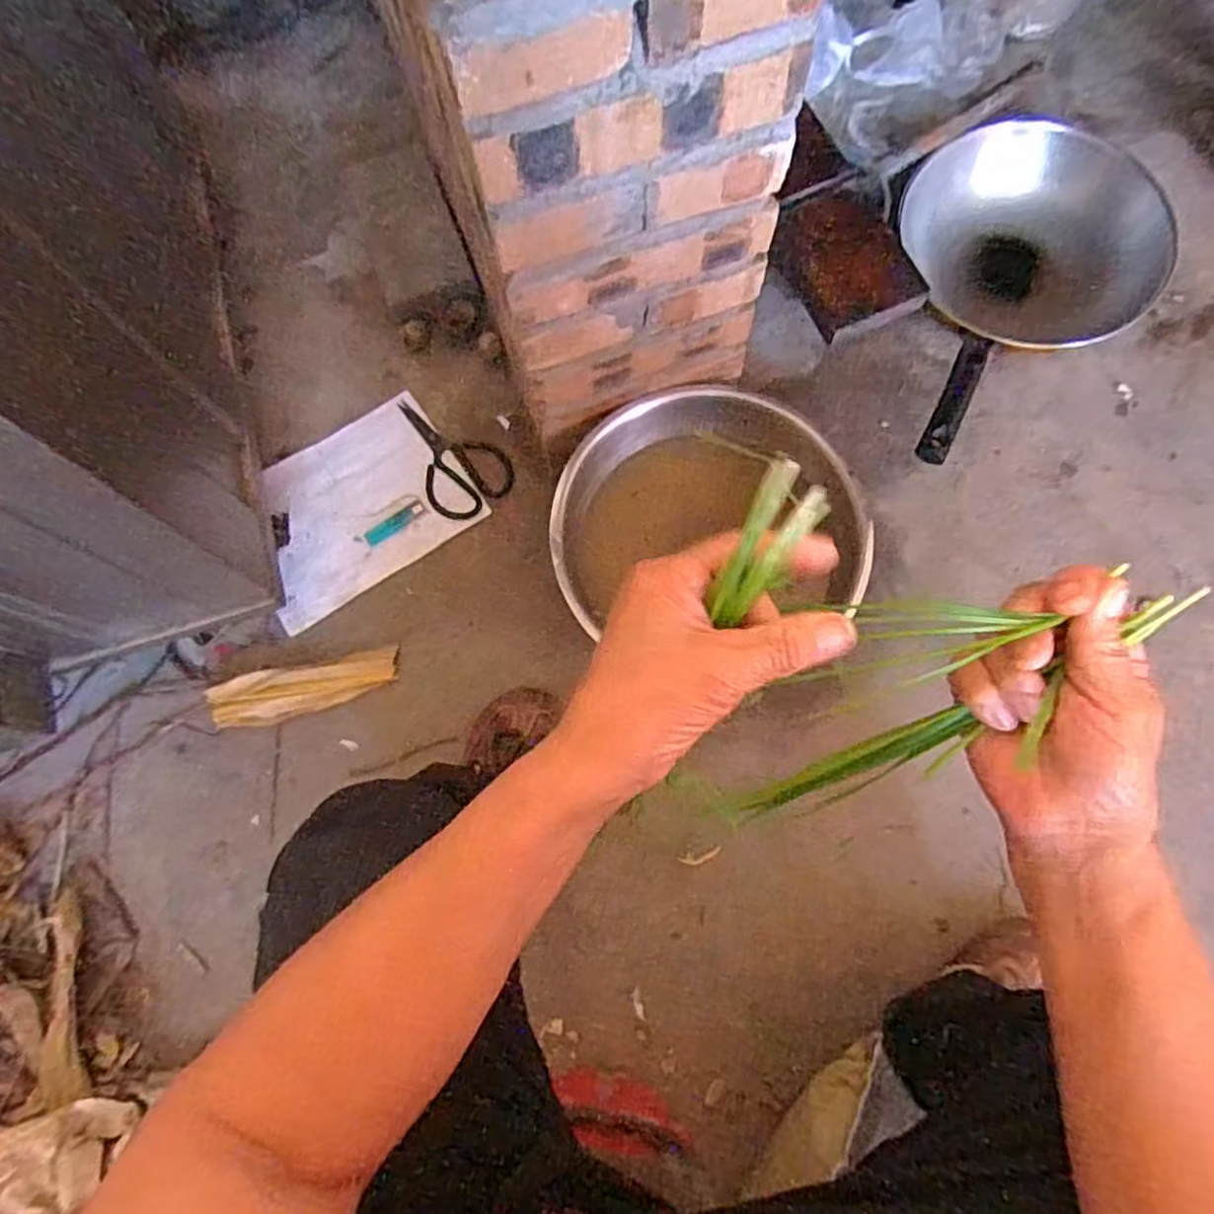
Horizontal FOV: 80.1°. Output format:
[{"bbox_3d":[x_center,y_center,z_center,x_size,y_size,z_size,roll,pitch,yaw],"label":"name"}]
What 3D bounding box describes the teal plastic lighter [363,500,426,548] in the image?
[{"bbox_3d":[-0.250,-0.099,0.850,0.076,0.005,0.020,-37,77,-9],"label":"teal plastic lighter"}]

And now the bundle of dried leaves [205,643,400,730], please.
[{"bbox_3d":[-0.323,0.087,0.783,0.189,0.021,0.052,-14,74,-17],"label":"bundle of dried leaves"}]

